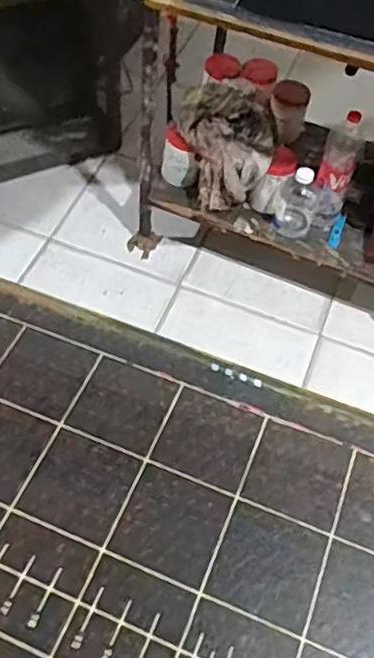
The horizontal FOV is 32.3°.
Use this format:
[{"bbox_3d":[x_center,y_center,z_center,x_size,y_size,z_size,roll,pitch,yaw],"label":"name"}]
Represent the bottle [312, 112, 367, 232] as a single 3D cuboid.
[{"bbox_3d":[0.357,-0.375,1.551,0.087,0.284,0.086,17,57,7],"label":"bottle"}]

